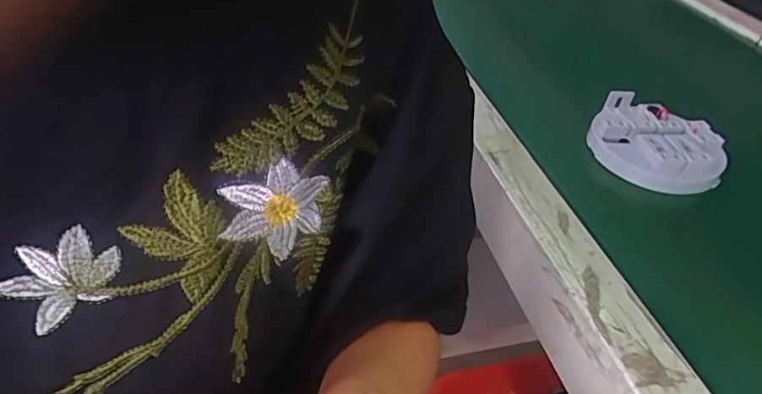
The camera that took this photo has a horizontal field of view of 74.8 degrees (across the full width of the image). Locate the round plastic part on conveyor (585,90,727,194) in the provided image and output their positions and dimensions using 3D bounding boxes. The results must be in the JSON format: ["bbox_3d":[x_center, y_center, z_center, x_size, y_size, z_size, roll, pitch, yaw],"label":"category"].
[{"bbox_3d":[0.224,-0.041,0.411,0.102,0.035,0.087,28,46,25],"label":"round plastic part on conveyor"}]

